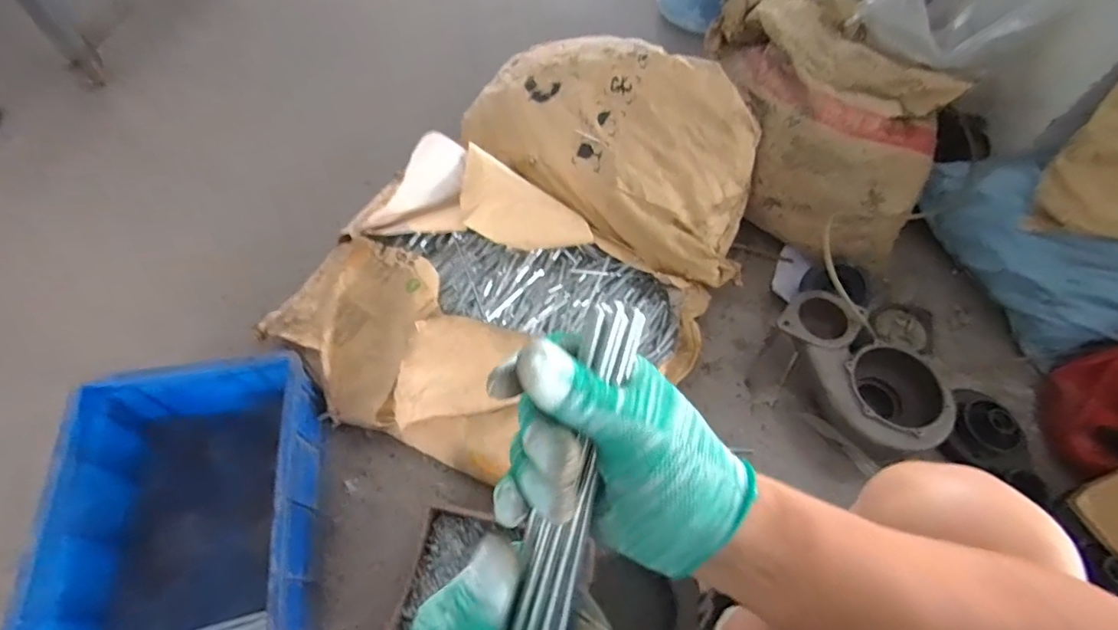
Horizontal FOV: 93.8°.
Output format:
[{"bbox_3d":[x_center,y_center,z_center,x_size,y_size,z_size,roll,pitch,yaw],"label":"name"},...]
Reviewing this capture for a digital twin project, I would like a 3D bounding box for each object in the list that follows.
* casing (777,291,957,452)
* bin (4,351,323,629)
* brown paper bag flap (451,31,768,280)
[{"bbox_3d":[0.479,0.099,0.860,0.163,0.100,0.282,-26,64,-16],"label":"casing"},{"bbox_3d":[-0.487,0.265,0.708,0.288,0.150,0.410,-7,60,-7],"label":"bin"},{"bbox_3d":[0.091,-0.316,0.945,0.569,0.208,0.305,23,61,11],"label":"brown paper bag flap"}]

